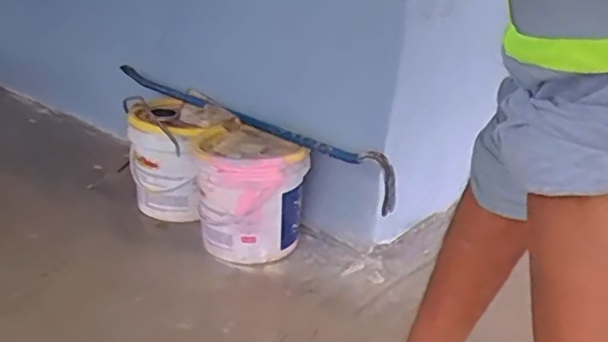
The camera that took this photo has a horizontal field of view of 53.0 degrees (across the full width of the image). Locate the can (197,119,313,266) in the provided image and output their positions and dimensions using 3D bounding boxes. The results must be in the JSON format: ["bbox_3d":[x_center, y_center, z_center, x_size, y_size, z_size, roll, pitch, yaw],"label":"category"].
[{"bbox_3d":[-0.109,0.047,1.103,0.174,0.206,0.174,4,21,-2],"label":"can"}]

